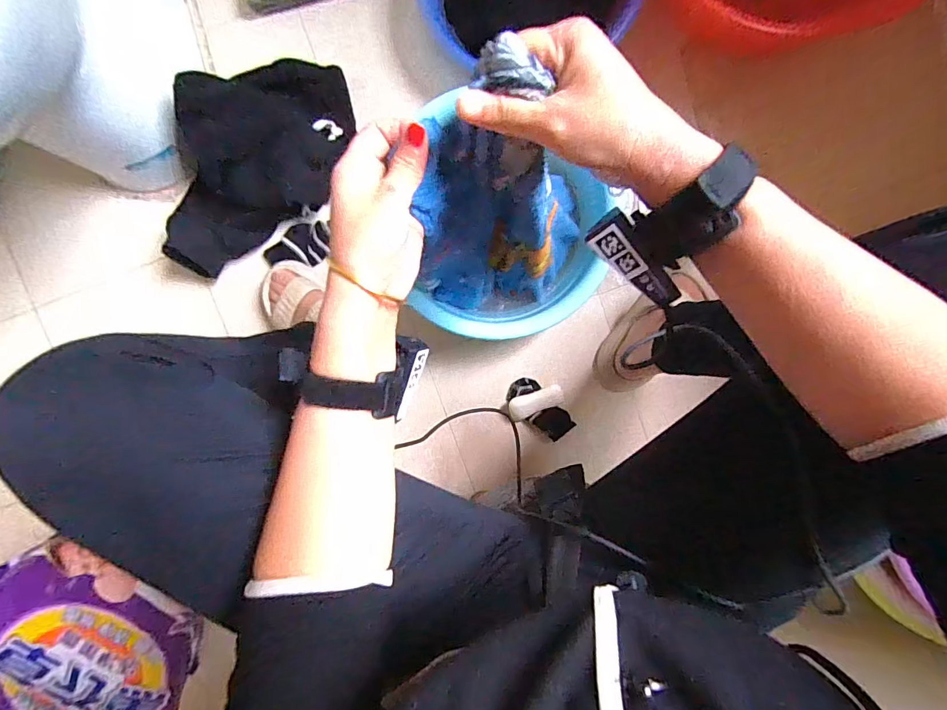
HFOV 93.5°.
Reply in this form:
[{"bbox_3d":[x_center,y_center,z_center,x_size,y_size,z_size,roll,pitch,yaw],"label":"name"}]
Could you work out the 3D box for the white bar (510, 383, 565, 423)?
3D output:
[{"bbox_3d":[0.098,0.074,0.703,0.087,0.018,0.036,-18,95,4],"label":"white bar"}]

